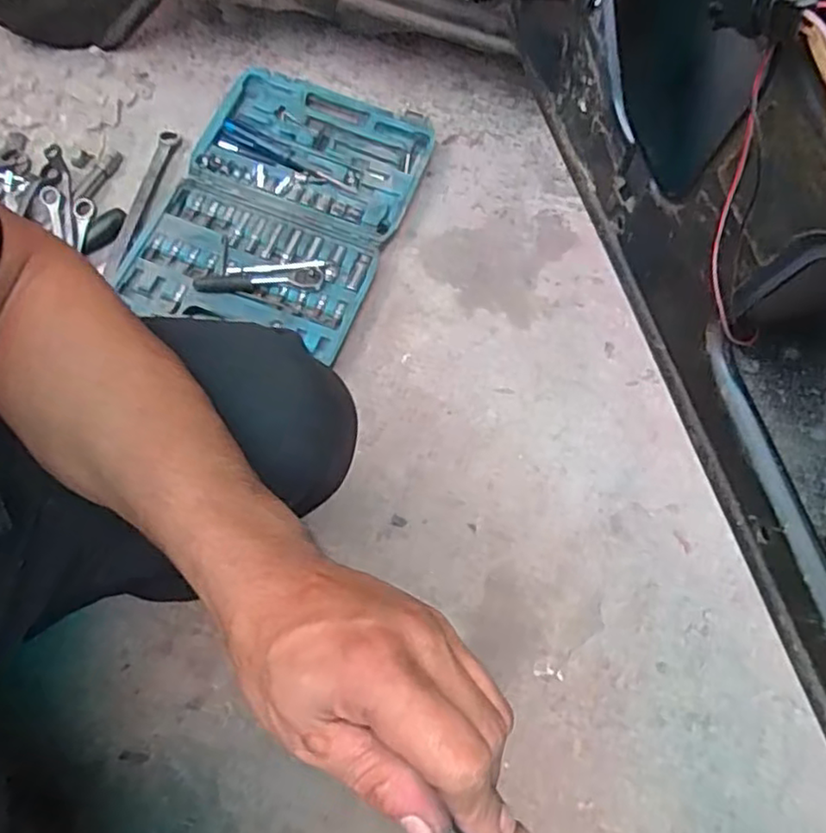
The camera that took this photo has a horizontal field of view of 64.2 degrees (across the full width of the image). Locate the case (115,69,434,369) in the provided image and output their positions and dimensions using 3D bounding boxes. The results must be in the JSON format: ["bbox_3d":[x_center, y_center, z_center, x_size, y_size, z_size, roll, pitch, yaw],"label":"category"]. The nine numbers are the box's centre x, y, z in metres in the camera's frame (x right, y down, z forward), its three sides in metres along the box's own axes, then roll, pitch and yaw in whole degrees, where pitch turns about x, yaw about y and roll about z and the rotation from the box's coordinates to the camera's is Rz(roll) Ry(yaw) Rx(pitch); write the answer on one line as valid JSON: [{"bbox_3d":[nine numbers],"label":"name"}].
[{"bbox_3d":[-0.167,-0.277,0.856,0.295,0.029,0.392,20,69,6],"label":"case"}]

